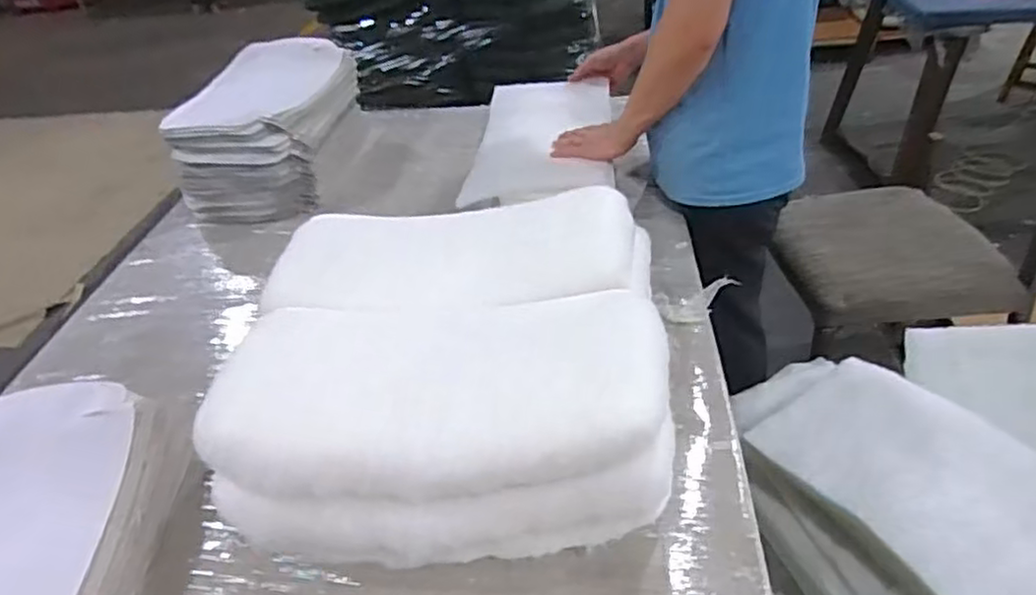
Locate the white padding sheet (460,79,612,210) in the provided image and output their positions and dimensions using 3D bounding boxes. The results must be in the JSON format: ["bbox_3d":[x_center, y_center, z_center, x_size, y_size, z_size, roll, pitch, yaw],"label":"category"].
[{"bbox_3d":[0.049,-0.318,1.363,0.261,0.033,0.462,-2,37,8],"label":"white padding sheet"}]

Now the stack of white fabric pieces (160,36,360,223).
[{"bbox_3d":[-0.496,-0.357,1.431,0.283,0.197,0.439,-3,37,7],"label":"stack of white fabric pieces"}]

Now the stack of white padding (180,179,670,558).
[{"bbox_3d":[-0.073,0.067,0.788,0.438,0.154,0.418,-4,37,5],"label":"stack of white padding"}]

